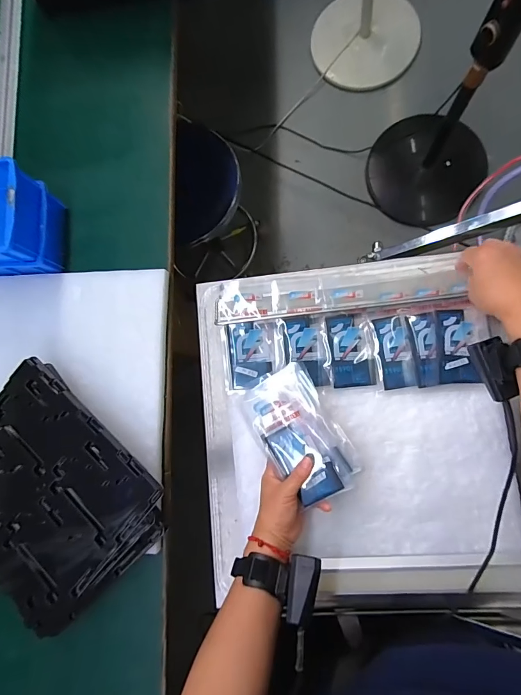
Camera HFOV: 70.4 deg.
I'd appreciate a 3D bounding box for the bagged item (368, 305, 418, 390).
[{"bbox_3d":[0.193,-0.001,0.534,0.048,0.007,0.118,-11,84,6],"label":"bagged item"}]

